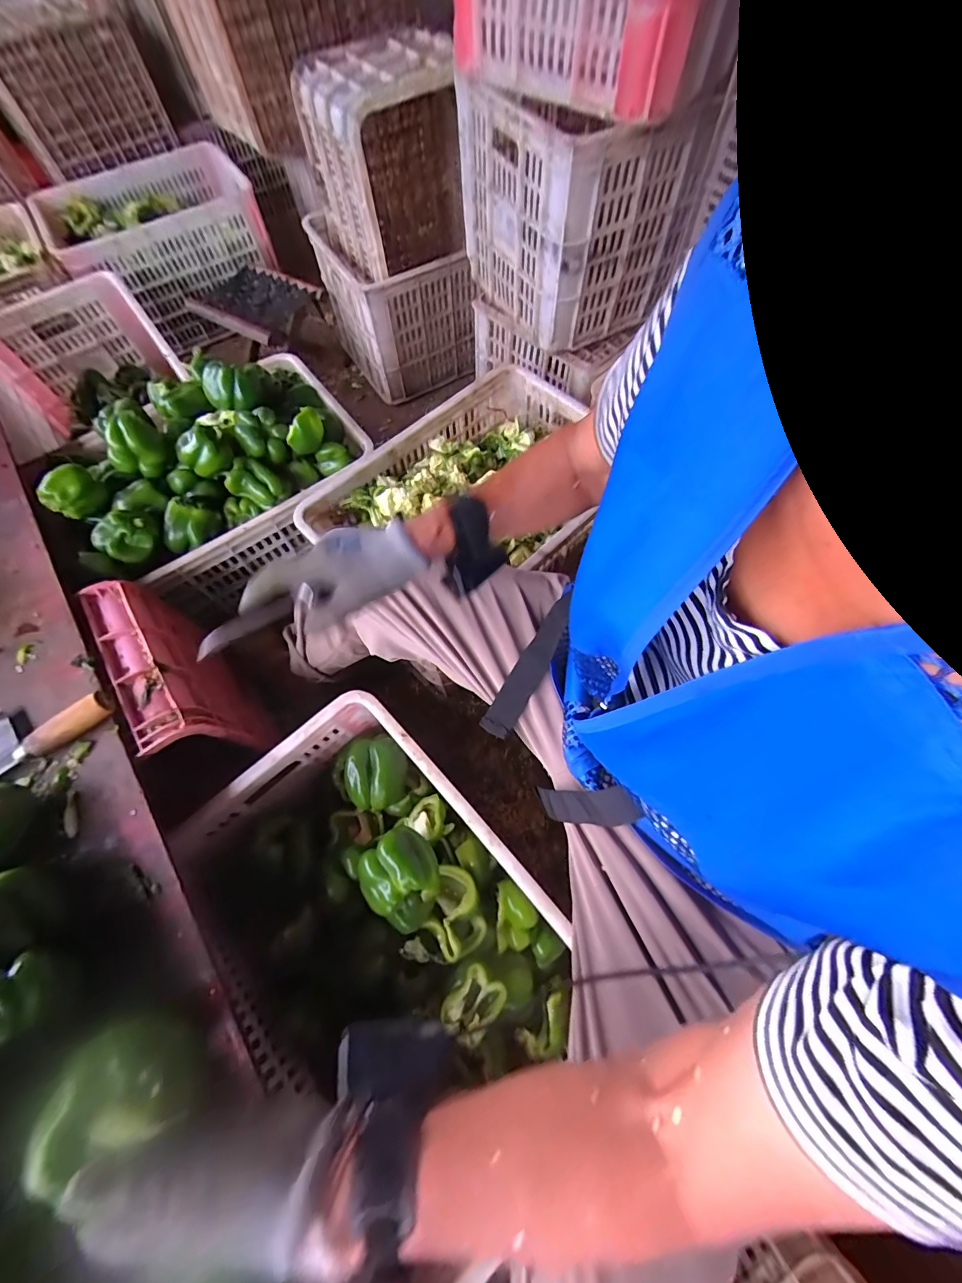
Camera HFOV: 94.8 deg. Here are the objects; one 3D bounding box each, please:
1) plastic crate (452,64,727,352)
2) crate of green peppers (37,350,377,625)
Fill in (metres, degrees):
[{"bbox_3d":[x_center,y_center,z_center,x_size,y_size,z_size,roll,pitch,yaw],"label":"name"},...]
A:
[{"bbox_3d":[0.146,-0.782,0.791,0.246,0.278,0.352,-30,69,-11],"label":"plastic crate"},{"bbox_3d":[-0.466,-0.317,0.790,0.473,0.242,0.368,-31,69,-12],"label":"crate of green peppers"}]

